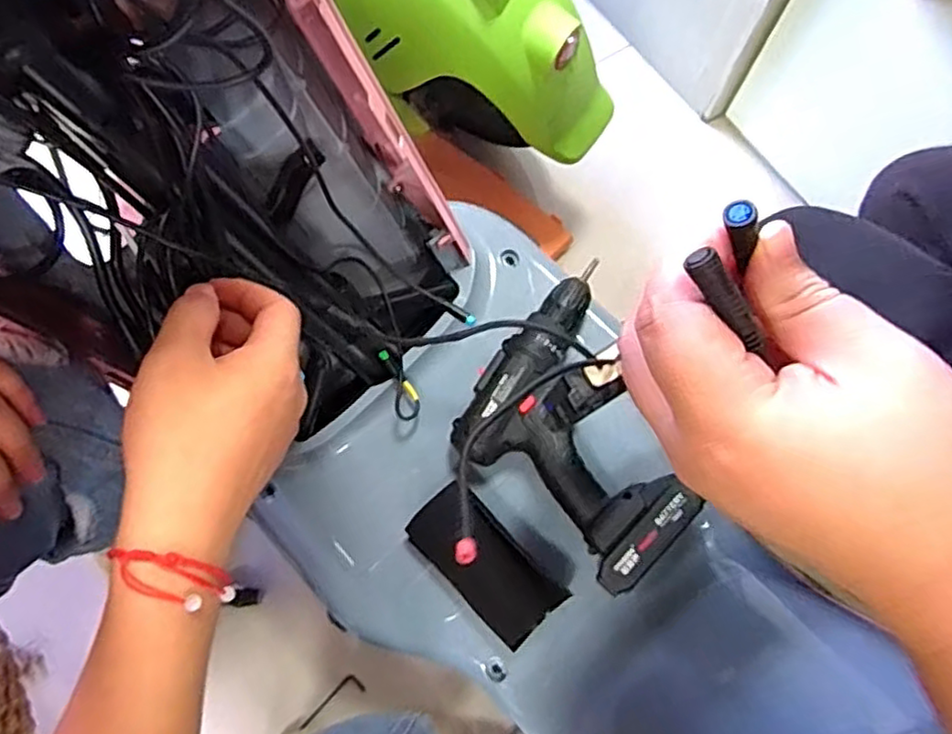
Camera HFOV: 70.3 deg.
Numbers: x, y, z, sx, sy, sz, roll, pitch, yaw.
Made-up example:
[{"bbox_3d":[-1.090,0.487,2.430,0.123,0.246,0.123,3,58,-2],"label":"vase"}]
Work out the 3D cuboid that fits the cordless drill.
[{"bbox_3d":[0.099,0.052,0.580,0.179,0.086,0.206,-43,78,-14],"label":"cordless drill"}]

